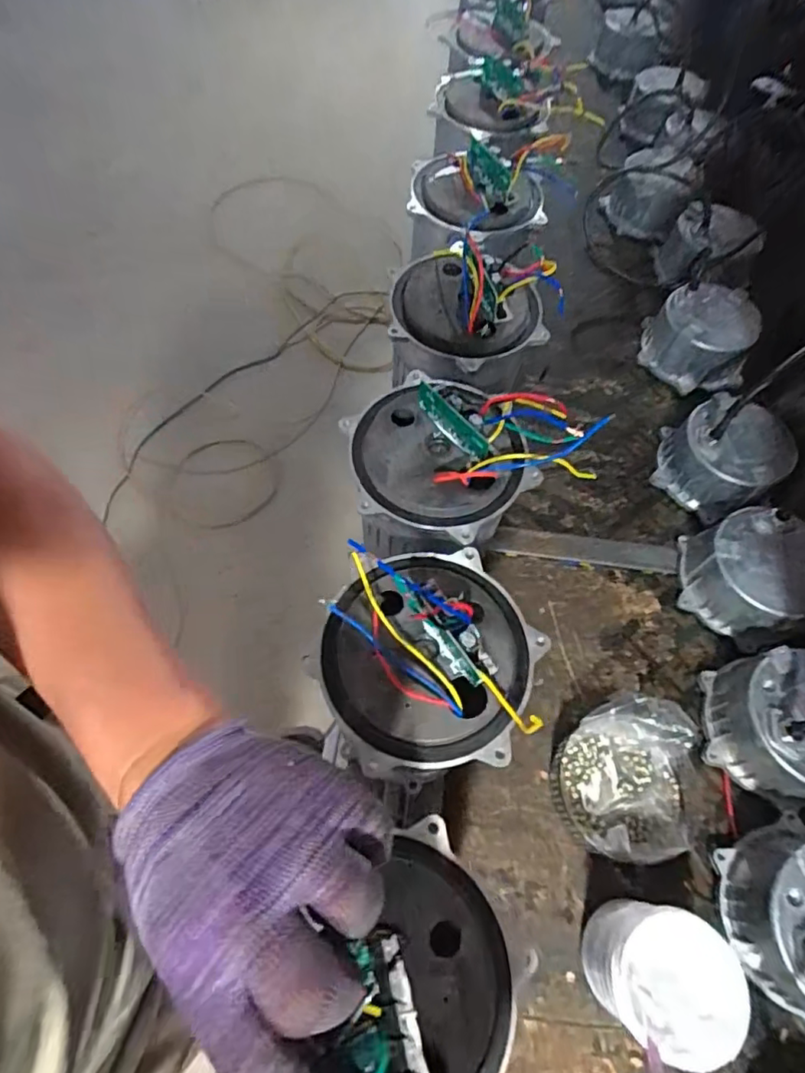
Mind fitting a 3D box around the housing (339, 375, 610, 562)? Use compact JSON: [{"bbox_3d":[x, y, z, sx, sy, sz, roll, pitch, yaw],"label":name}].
[{"bbox_3d":[0.037,-0.070,0.476,0.171,0.112,0.164,-23,66,-13],"label":"housing"}]

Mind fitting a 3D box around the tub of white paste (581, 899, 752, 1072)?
[{"bbox_3d":[0.209,0.362,0.471,0.096,0.103,0.094,1,63,-2],"label":"tub of white paste"}]

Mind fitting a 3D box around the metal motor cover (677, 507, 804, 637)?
[{"bbox_3d":[0.403,0.039,0.652,0.139,0.090,0.138,4,62,0],"label":"metal motor cover"}]

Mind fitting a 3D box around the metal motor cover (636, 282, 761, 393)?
[{"bbox_3d":[0.434,-0.295,0.832,0.148,0.086,0.138,31,66,13],"label":"metal motor cover"}]

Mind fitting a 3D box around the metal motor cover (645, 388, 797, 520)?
[{"bbox_3d":[0.404,-0.103,0.726,0.144,0.084,0.132,41,68,17],"label":"metal motor cover"}]

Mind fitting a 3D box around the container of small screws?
[{"bbox_3d":[0.225,0.236,0.556,0.138,0.070,0.141,1,63,-2],"label":"container of small screws"}]

